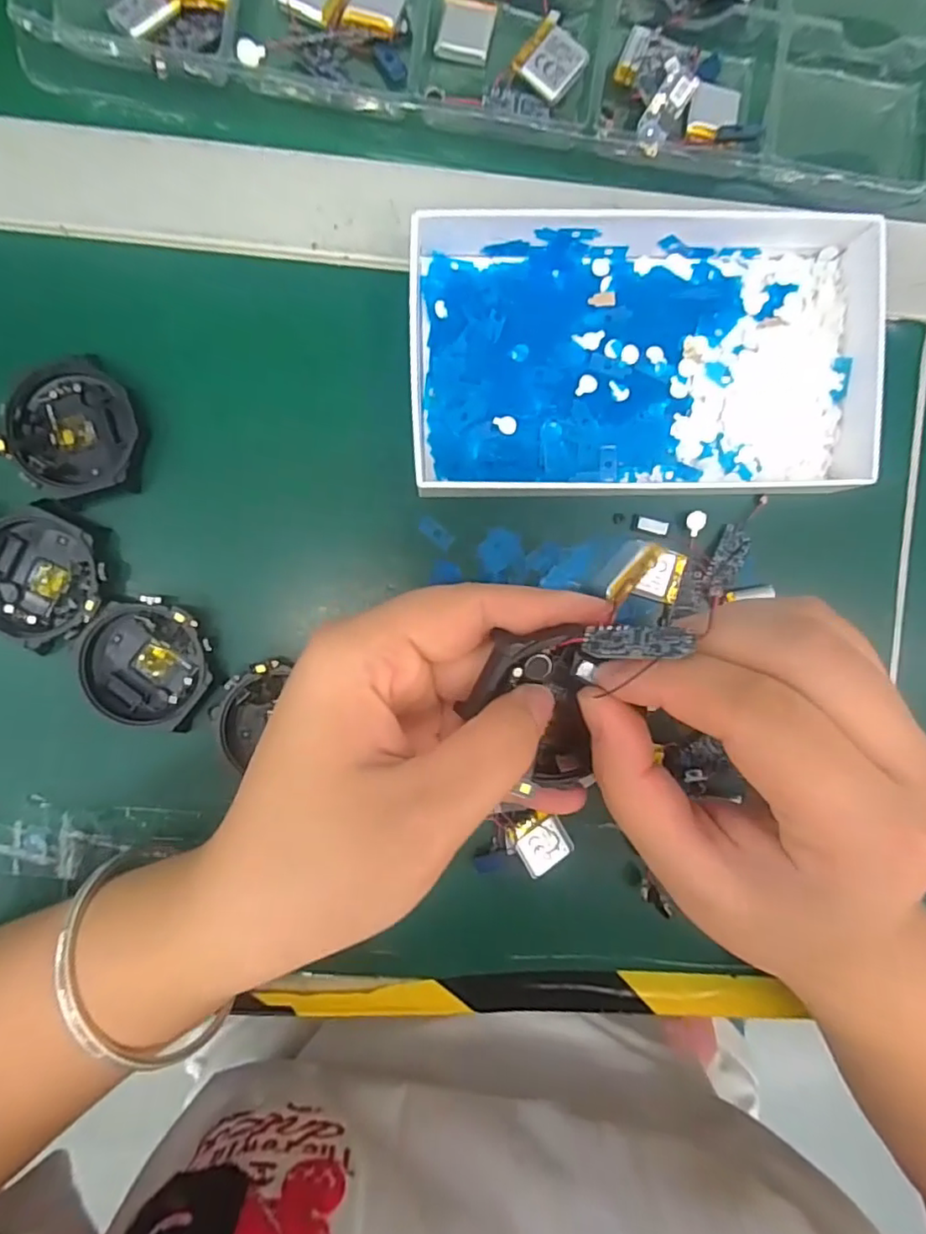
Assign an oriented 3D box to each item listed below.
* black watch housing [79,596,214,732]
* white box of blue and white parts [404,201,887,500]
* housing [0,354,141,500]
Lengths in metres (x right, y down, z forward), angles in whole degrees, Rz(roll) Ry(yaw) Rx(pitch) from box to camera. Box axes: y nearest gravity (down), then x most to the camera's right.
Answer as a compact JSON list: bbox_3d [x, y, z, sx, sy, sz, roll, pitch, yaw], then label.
[{"bbox_3d":[-0.123,0.019,0.230,0.046,0.009,0.049,5,92,-3],"label":"black watch housing"},{"bbox_3d":[0.068,-0.103,0.229,0.171,0.027,0.106,-2,93,-3],"label":"white box of blue and white parts"},{"bbox_3d":[-0.149,-0.073,0.226,0.049,0.011,0.049,-10,93,-3],"label":"housing"}]

